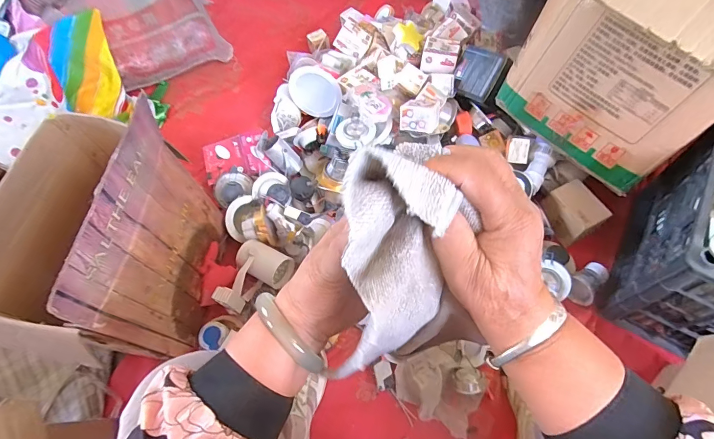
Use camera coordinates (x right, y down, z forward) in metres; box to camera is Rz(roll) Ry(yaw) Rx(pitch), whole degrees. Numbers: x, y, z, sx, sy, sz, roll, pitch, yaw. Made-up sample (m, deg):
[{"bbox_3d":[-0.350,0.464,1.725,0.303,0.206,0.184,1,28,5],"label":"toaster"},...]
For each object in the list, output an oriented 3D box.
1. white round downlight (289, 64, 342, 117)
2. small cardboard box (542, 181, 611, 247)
[{"bbox_3d":[-0.104,-0.318,0.983,0.136,0.116,0.023,29,45,1],"label":"white round downlight"},{"bbox_3d":[0.462,-0.013,0.831,0.082,0.076,0.108,-24,63,-8],"label":"small cardboard box"}]

